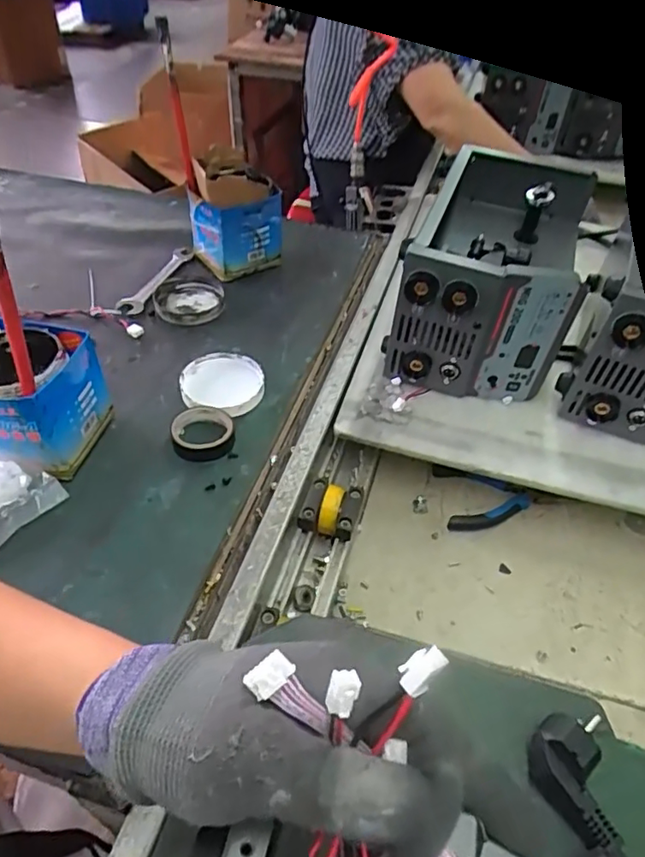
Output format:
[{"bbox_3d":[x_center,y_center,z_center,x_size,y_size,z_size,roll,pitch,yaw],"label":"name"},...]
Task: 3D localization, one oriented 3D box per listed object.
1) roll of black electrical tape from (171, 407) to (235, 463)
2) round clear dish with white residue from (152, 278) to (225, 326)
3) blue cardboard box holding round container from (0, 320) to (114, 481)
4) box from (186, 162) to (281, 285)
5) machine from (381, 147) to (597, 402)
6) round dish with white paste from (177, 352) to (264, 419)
[{"bbox_3d":[-0.114,0.006,0.547,0.058,0.017,0.055,1,45,-1],"label":"roll of black electrical tape"},{"bbox_3d":[-0.166,-0.161,0.714,0.083,0.011,0.086,-6,46,-8],"label":"round clear dish with white residue"},{"bbox_3d":[-0.259,-0.024,0.507,0.097,0.105,0.100,9,46,6],"label":"blue cardboard box holding round container"},{"bbox_3d":[-0.119,-0.275,0.746,0.108,0.122,0.107,-19,49,-20],"label":"box"},{"bbox_3d":[0.198,-0.187,0.661,0.168,0.151,0.317,16,47,13],"label":"machine"},{"bbox_3d":[-0.106,-0.049,0.603,0.085,0.015,0.091,1,45,-1],"label":"round dish with white paste"}]

